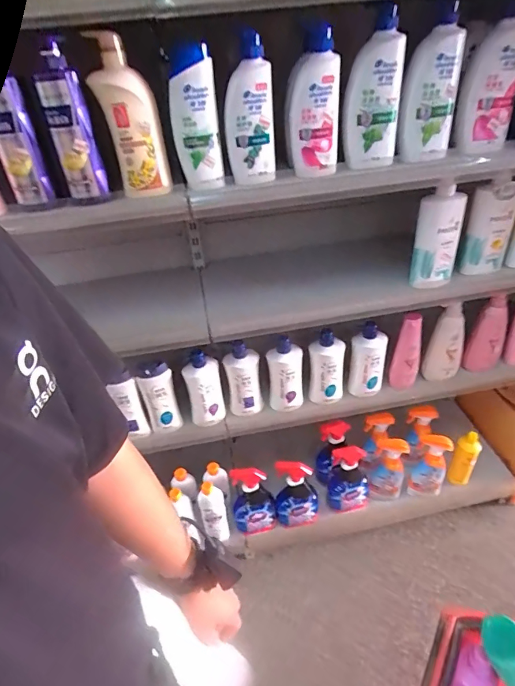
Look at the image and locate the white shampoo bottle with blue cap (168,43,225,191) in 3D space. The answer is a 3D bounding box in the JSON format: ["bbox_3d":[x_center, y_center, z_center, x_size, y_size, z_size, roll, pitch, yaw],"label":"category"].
[{"bbox_3d":[-0.100,-0.352,0.680,0.071,0.200,0.061,-10,39,-7],"label":"white shampoo bottle with blue cap"}]

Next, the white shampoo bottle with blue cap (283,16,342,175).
[{"bbox_3d":[0.091,-0.395,0.703,0.087,0.215,0.044,-1,38,5],"label":"white shampoo bottle with blue cap"}]

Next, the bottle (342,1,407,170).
[{"bbox_3d":[0.192,-0.423,0.719,0.106,0.239,0.060,-16,40,-14],"label":"bottle"}]

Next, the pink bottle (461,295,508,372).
[{"bbox_3d":[0.657,-0.018,1.203,0.088,0.286,0.052,19,44,28],"label":"pink bottle"}]

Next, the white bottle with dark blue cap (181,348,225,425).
[{"bbox_3d":[-0.133,0.117,1.052,0.083,0.226,0.039,-16,40,-14],"label":"white bottle with dark blue cap"}]

